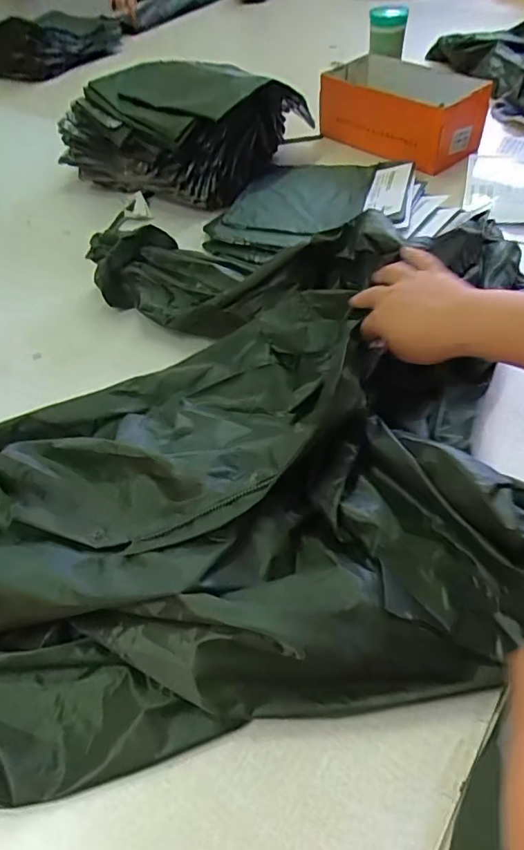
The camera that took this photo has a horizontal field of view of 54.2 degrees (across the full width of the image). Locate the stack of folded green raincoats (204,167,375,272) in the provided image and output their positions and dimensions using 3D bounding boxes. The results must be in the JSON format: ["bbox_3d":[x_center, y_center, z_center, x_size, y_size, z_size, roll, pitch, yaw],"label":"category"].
[{"bbox_3d":[0.056,-0.387,0.880,0.207,0.041,0.360,25,58,23],"label":"stack of folded green raincoats"}]

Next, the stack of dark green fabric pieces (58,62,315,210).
[{"bbox_3d":[-0.156,-0.553,0.947,0.378,0.168,0.266,22,57,20],"label":"stack of dark green fabric pieces"}]

